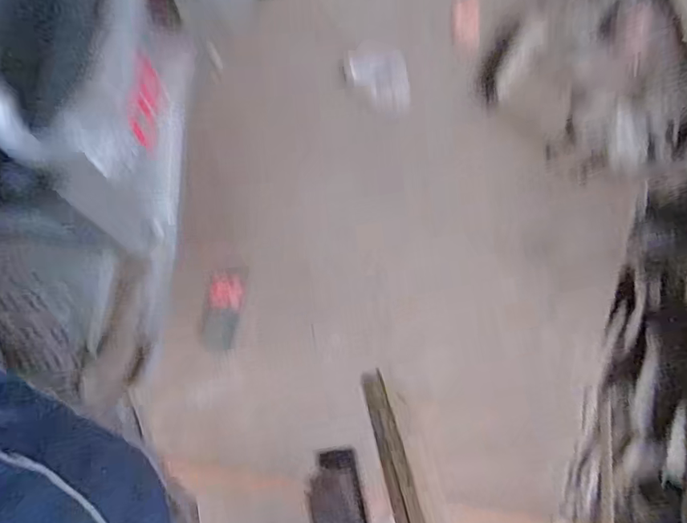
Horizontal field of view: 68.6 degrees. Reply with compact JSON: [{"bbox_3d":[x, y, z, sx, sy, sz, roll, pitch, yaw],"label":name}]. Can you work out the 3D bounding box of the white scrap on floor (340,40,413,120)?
[{"bbox_3d":[0.099,-0.467,1.263,0.129,0.044,0.210,-40,79,-11],"label":"white scrap on floor"}]

